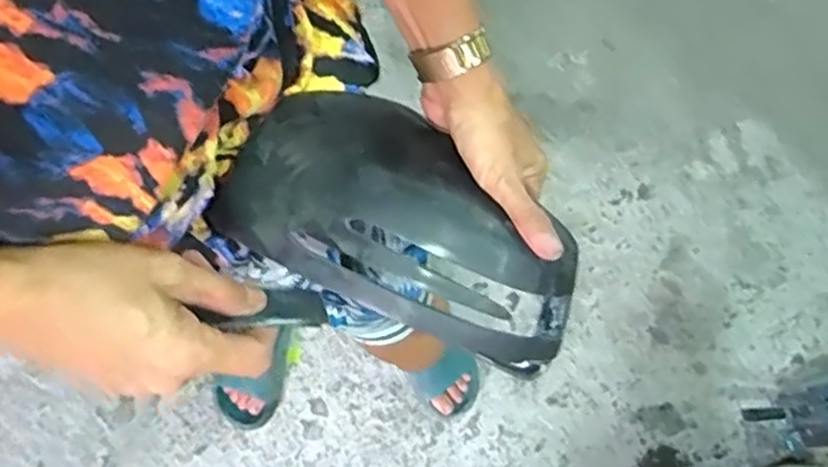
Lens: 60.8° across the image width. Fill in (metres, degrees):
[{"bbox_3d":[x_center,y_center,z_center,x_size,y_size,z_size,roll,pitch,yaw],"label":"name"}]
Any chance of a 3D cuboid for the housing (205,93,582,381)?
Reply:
[{"bbox_3d":[-0.003,-0.006,0.483,0.244,0.084,0.128,23,75,5],"label":"housing"}]

